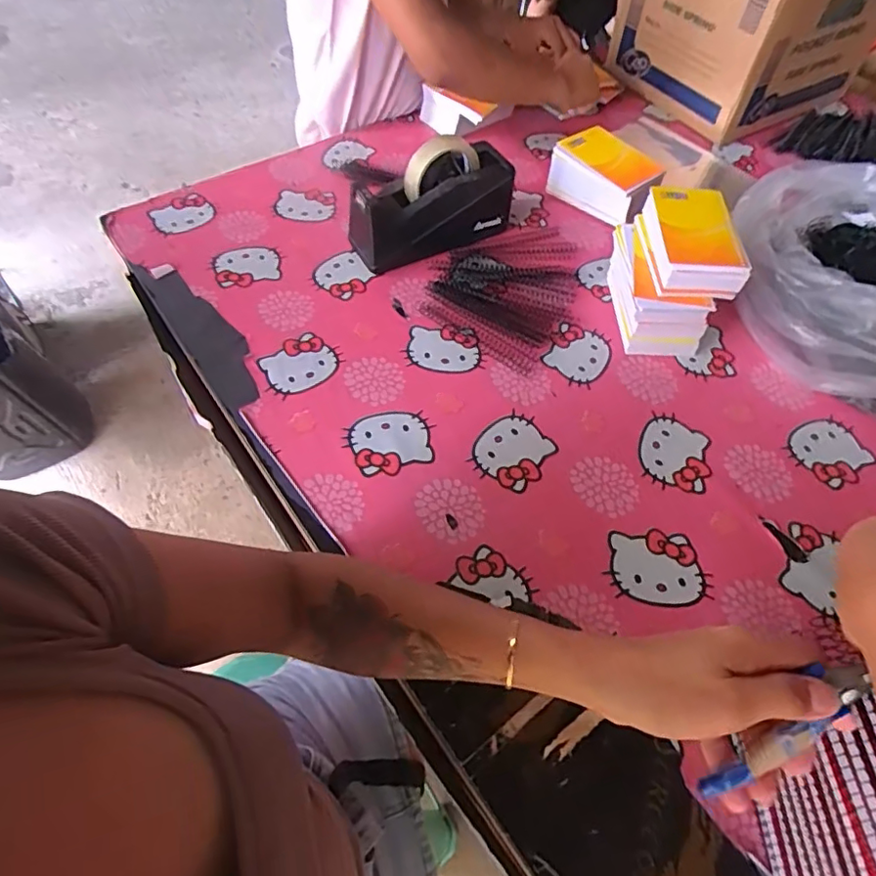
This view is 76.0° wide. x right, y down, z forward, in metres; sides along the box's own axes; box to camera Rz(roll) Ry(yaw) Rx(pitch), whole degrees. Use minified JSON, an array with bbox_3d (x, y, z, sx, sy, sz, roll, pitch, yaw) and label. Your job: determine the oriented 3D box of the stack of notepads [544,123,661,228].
[{"bbox_3d":[0.232,-0.365,0.788,0.147,0.076,0.087,39,62,21],"label":"stack of notepads"}]

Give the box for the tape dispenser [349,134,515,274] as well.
[{"bbox_3d":[-0.003,-0.287,0.691,0.205,0.121,0.069,-19,59,-15],"label":"tape dispenser"}]

